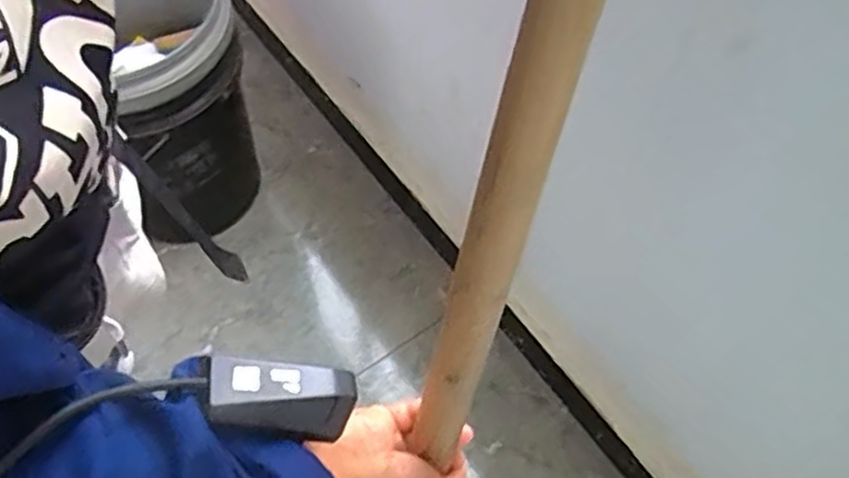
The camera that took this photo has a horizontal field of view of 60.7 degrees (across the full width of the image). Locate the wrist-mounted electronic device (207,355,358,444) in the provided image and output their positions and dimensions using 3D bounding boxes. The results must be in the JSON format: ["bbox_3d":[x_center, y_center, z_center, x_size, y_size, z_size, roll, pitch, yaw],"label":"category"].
[{"bbox_3d":[-0.067,0.074,0.339,0.068,0.019,0.029,13,57,-21],"label":"wrist-mounted electronic device"}]

